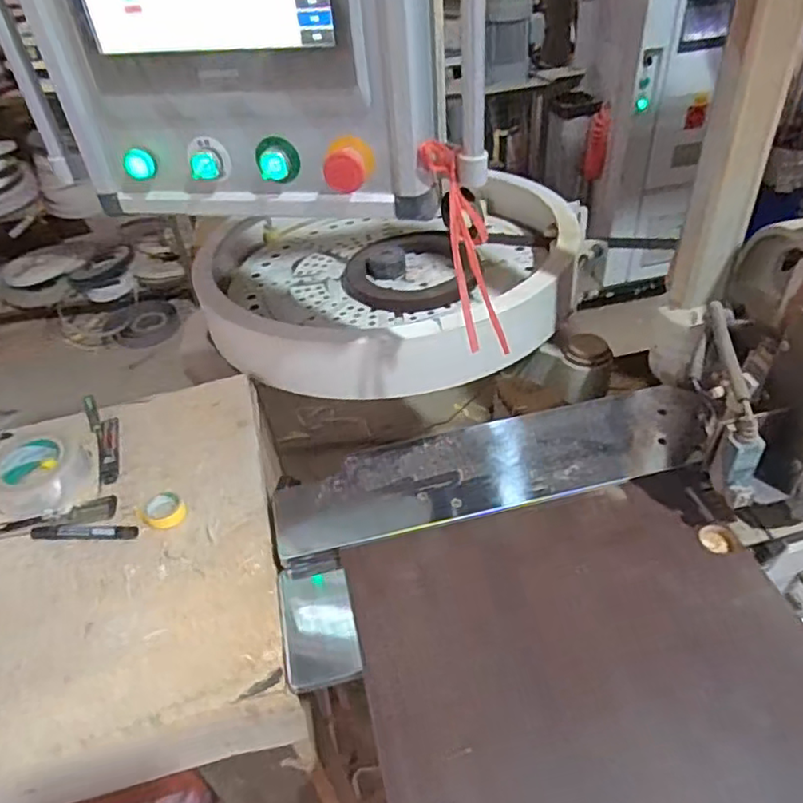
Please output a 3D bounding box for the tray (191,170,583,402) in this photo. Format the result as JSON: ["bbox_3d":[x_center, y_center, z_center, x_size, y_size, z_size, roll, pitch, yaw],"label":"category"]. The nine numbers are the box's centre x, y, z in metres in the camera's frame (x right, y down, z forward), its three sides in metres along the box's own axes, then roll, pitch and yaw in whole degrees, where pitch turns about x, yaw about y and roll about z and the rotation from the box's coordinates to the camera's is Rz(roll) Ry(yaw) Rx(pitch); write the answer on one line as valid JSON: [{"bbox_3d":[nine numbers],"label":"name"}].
[{"bbox_3d":[-0.029,-0.227,1.084,0.622,0.115,0.558,-1,42,5],"label":"tray"}]

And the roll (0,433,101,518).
[{"bbox_3d":[-0.463,0.085,0.812,0.127,0.046,0.125,-3,42,3],"label":"roll"}]

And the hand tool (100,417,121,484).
[{"bbox_3d":[-0.392,0.065,0.848,0.025,0.008,0.122,-15,42,-10],"label":"hand tool"}]

